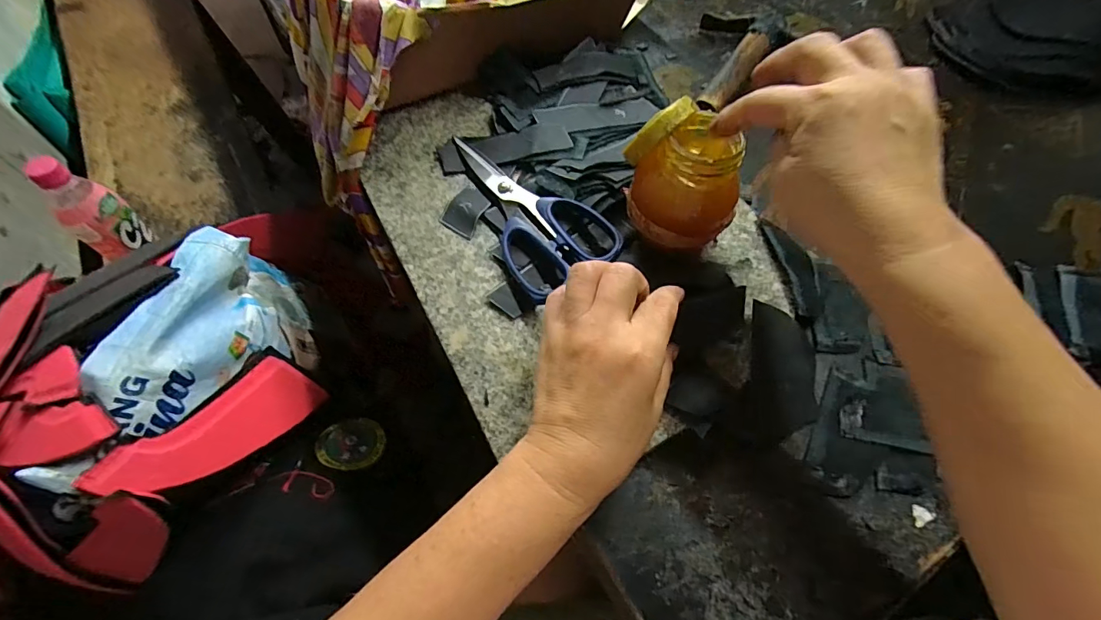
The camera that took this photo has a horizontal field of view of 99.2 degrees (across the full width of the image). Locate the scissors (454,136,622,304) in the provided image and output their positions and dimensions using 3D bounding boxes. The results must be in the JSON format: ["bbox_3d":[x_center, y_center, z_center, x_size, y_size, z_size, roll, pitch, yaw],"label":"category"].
[{"bbox_3d":[-0.016,-0.086,0.368,0.078,0.026,0.175,-22,64,-13],"label":"scissors"}]

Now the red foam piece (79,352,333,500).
[{"bbox_3d":[-0.288,0.106,0.418,0.065,0.025,0.181,62,31,-12],"label":"red foam piece"}]

